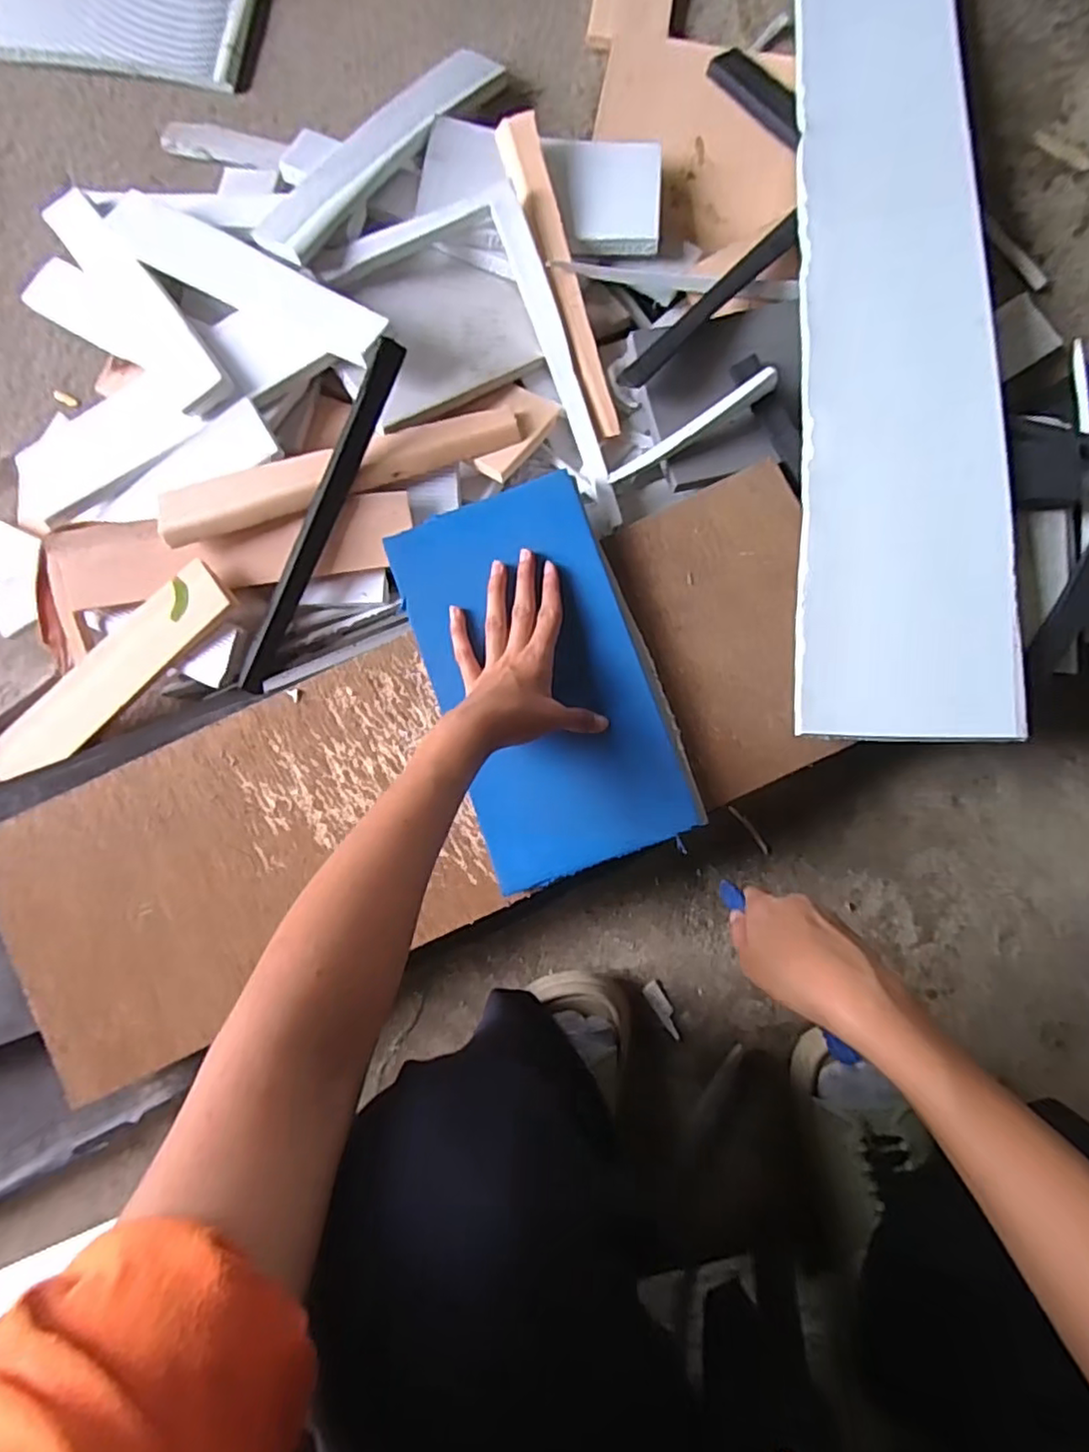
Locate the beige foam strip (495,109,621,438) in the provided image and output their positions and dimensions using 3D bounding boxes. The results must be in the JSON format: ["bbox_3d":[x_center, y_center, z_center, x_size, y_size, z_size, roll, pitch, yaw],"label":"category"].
[{"bbox_3d":[0.011,-0.374,0.540,0.031,0.018,0.286,-14,86,1],"label":"beige foam strip"}]

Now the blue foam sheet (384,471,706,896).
[{"bbox_3d":[-0.001,-0.036,0.486,0.155,0.013,0.281,-20,86,1],"label":"blue foam sheet"}]

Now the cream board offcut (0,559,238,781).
[{"bbox_3d":[-0.368,-0.036,0.549,0.279,0.015,0.059,-34,85,14],"label":"cream board offcut"}]

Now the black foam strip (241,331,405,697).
[{"bbox_3d":[-0.177,-0.157,0.513,0.021,0.017,0.283,28,101,4],"label":"black foam strip"}]

